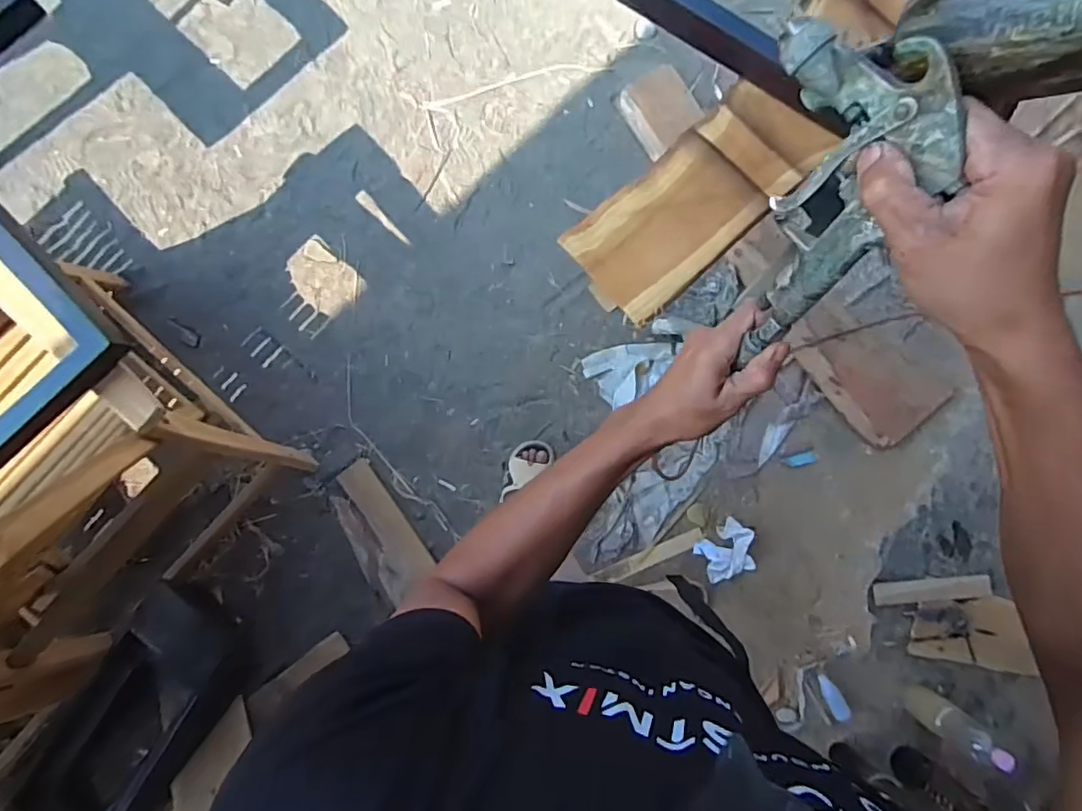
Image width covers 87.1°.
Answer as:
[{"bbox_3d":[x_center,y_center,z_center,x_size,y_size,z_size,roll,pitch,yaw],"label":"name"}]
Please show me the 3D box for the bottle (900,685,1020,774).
[{"bbox_3d":[0.879,0.687,1.225,0.062,0.214,0.076,44,87,2],"label":"bottle"}]

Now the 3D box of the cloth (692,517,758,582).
[{"bbox_3d":[0.475,0.372,1.452,0.151,0.059,0.121,-30,88,-3],"label":"cloth"}]

